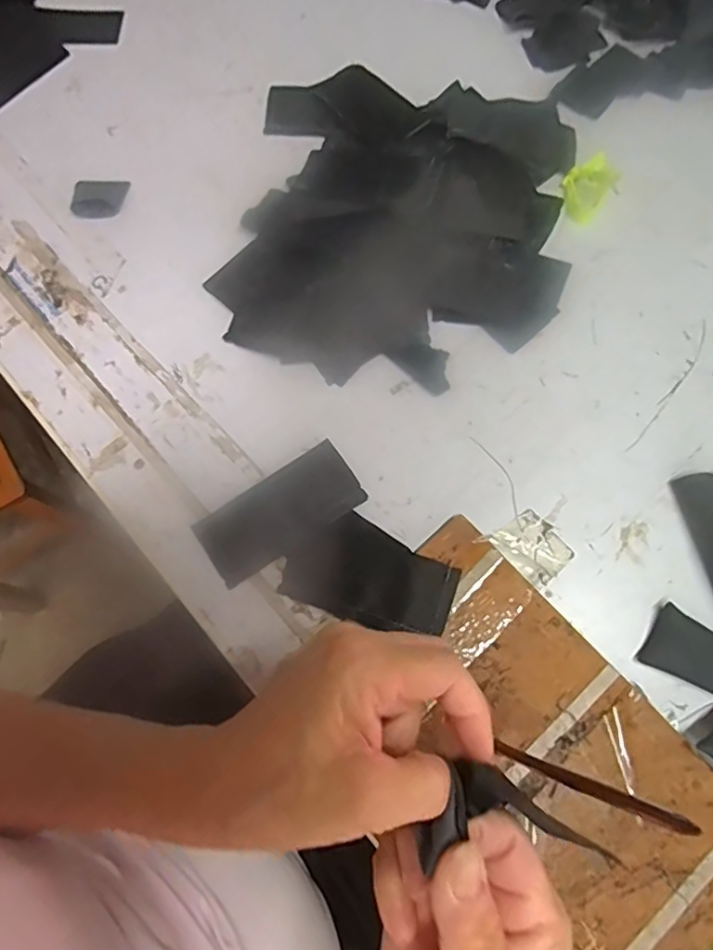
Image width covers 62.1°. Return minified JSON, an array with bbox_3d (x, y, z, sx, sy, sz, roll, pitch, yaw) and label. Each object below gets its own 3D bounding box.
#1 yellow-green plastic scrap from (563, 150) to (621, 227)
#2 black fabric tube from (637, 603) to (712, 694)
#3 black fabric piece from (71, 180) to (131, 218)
[{"bbox_3d":[0.188,-0.236,0.483,0.037,0.022,0.054,34,76,11],"label":"yellow-green plastic scrap"},{"bbox_3d":[0.220,0.116,0.378,0.063,0.013,0.039,29,75,10],"label":"black fabric tube"},{"bbox_3d":[-0.221,-0.238,0.510,0.045,0.004,0.035,-2,79,-9],"label":"black fabric piece"}]

